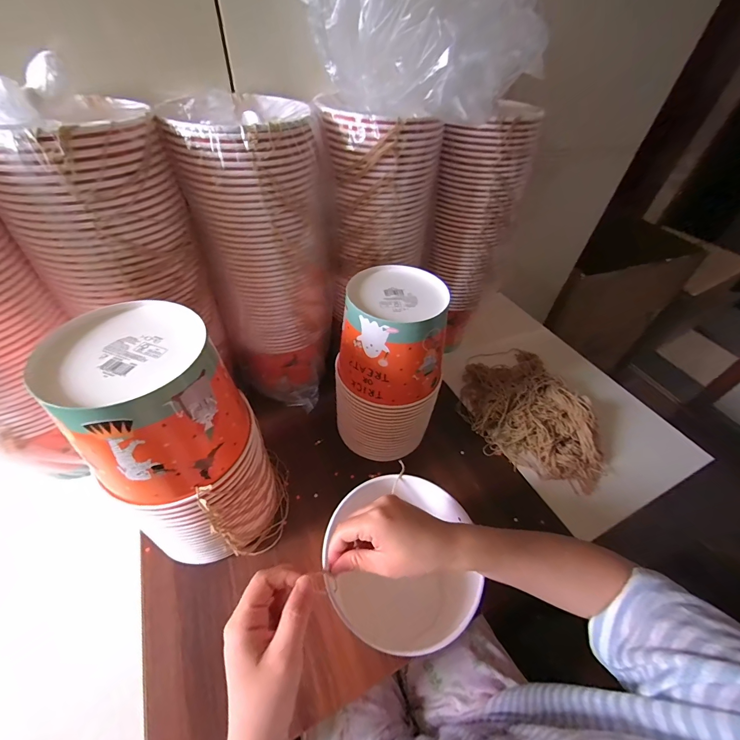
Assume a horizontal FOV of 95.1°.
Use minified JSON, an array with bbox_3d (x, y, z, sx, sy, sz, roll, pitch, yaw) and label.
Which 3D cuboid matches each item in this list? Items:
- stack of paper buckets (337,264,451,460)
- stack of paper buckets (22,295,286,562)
[{"bbox_3d":[0.032,0.007,0.522,0.148,0.277,0.146,15,48,9],"label":"stack of paper buckets"},{"bbox_3d":[-0.197,0.098,0.393,0.151,0.312,0.147,-5,48,-9],"label":"stack of paper buckets"}]

